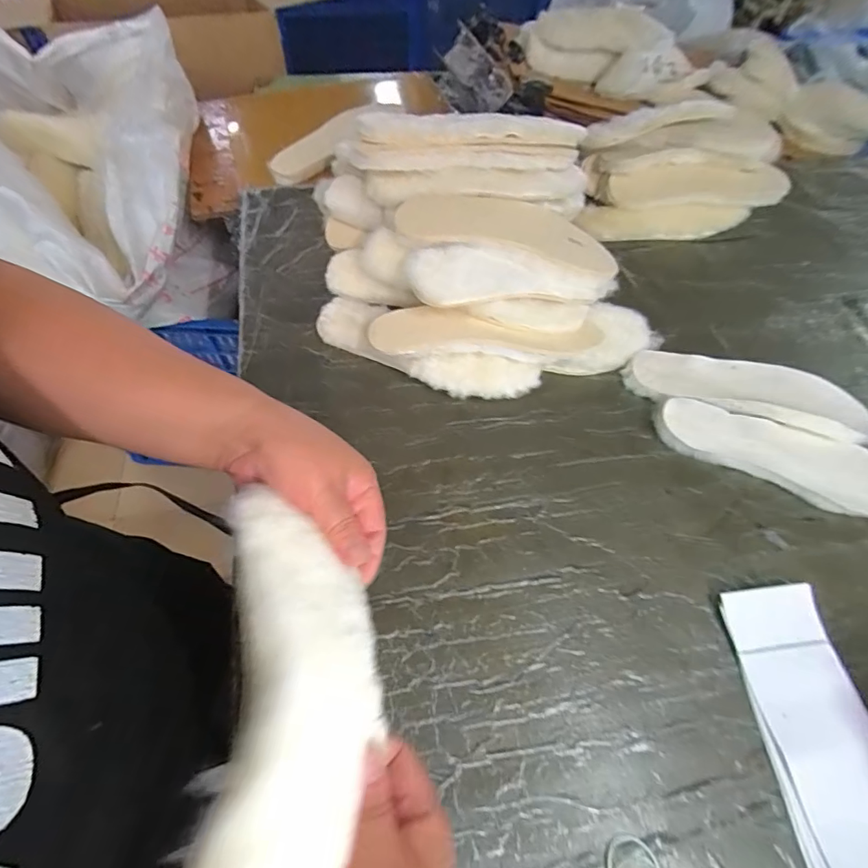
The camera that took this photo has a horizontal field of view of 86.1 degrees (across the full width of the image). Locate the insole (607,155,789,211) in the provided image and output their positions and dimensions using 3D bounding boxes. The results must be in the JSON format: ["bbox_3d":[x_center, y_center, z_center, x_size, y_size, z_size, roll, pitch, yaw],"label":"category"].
[{"bbox_3d":[0.407,-0.386,0.718,0.264,0.018,0.074,-1,93,-1],"label":"insole"}]

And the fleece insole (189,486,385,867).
[{"bbox_3d":[-0.068,0.137,0.210,0.078,0.070,0.229,0,59,-3],"label":"fleece insole"}]

